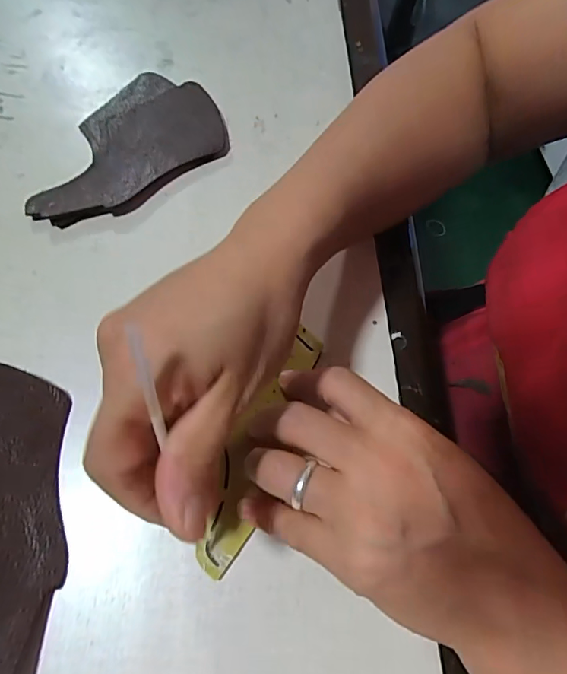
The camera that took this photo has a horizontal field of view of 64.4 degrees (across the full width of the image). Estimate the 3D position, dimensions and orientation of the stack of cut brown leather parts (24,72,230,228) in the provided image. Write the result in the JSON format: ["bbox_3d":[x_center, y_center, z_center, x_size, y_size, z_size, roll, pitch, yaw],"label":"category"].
[{"bbox_3d":[-0.119,-0.139,0.329,0.152,0.009,0.102,-38,71,-16],"label":"stack of cut brown leather parts"}]

